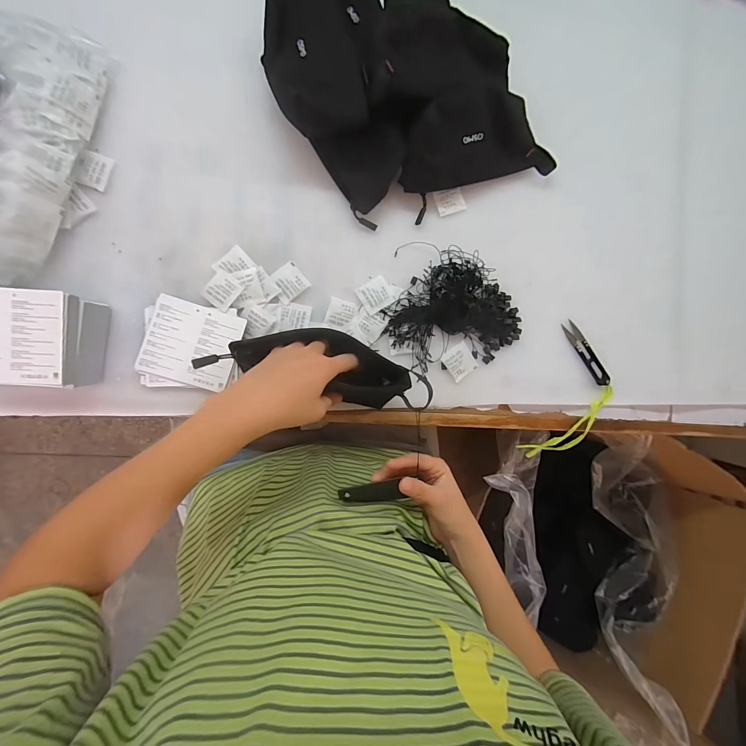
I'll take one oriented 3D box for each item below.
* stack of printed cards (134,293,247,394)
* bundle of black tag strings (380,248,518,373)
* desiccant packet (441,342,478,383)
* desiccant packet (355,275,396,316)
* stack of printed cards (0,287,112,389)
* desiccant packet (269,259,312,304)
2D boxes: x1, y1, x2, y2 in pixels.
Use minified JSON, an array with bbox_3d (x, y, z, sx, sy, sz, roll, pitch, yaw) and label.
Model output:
[{"bbox_3d":[-0.209,-0.032,0.390,0.107,0.014,0.098,8,89,-8],"label":"stack of printed cards"},{"bbox_3d":[0.108,-0.069,0.428,0.156,0.033,0.144,-45,95,-6],"label":"bundle of black tag strings"},{"bbox_3d":[0.114,-0.014,0.439,0.039,0.004,0.040,-36,94,-6],"label":"desiccant packet"},{"bbox_3d":[0.004,-0.100,0.427,0.042,0.004,0.038,-34,94,-6],"label":"desiccant packet"},{"bbox_3d":[-0.345,-0.034,0.343,0.104,0.066,0.092,5,89,-8],"label":"stack of printed cards"},{"bbox_3d":[-0.103,-0.110,0.407,0.041,0.004,0.038,-41,95,-6],"label":"desiccant packet"}]

